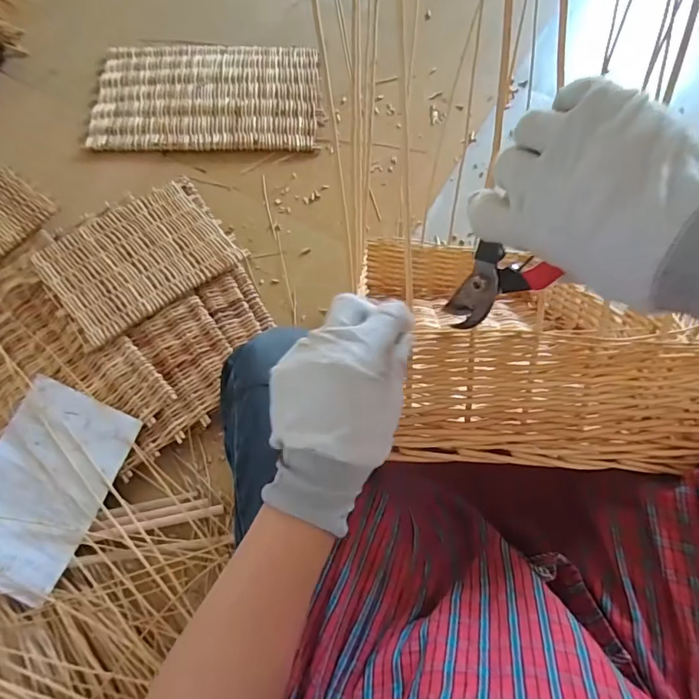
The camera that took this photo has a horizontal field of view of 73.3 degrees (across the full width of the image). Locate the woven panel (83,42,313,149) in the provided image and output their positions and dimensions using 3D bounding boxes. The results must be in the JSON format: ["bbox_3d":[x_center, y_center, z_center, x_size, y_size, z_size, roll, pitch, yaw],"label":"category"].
[{"bbox_3d":[-0.341,-0.611,1.123,0.526,0.016,0.316,3,70,2],"label":"woven panel"}]

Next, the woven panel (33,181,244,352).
[{"bbox_3d":[-0.417,-0.193,0.929,0.339,0.021,0.271,-36,74,-20],"label":"woven panel"}]

